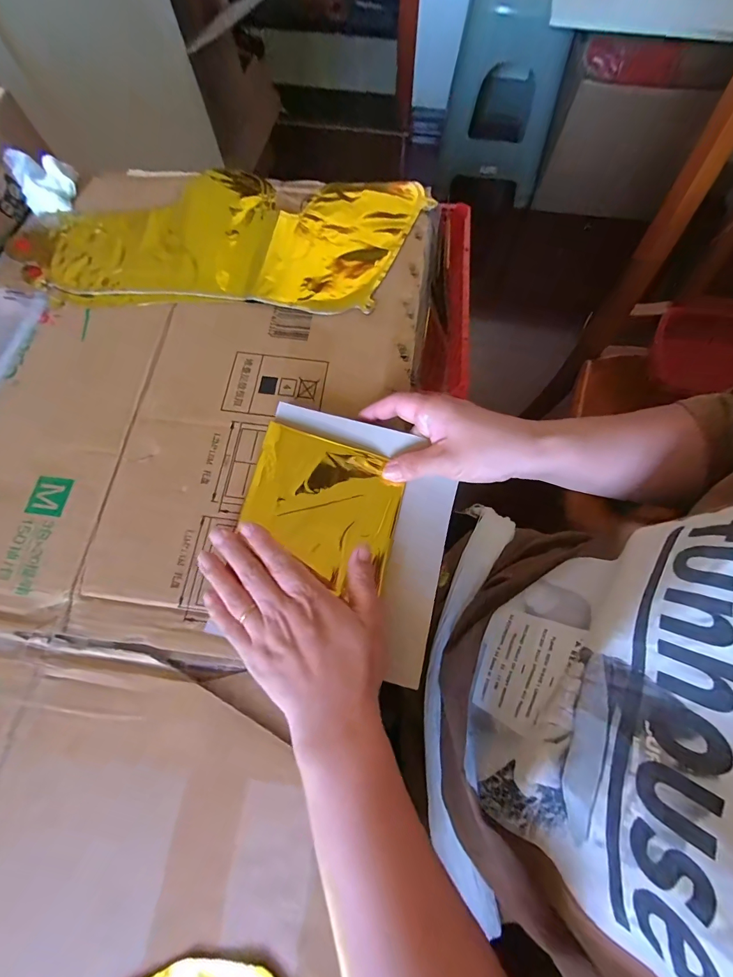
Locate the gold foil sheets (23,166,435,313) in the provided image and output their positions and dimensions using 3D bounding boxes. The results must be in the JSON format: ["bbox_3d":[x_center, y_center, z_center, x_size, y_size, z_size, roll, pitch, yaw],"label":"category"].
[{"bbox_3d":[-0.153,-0.271,0.415,0.407,0.015,0.179,2,71,3],"label":"gold foil sheets"}]

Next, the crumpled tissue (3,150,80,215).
[{"bbox_3d":[-0.355,-0.338,0.437,0.057,0.045,0.046,-16,71,-3],"label":"crumpled tissue"}]

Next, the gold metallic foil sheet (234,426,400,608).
[{"bbox_3d":[-0.035,0.014,0.315,0.123,0.010,0.107,19,75,-2],"label":"gold metallic foil sheet"}]

